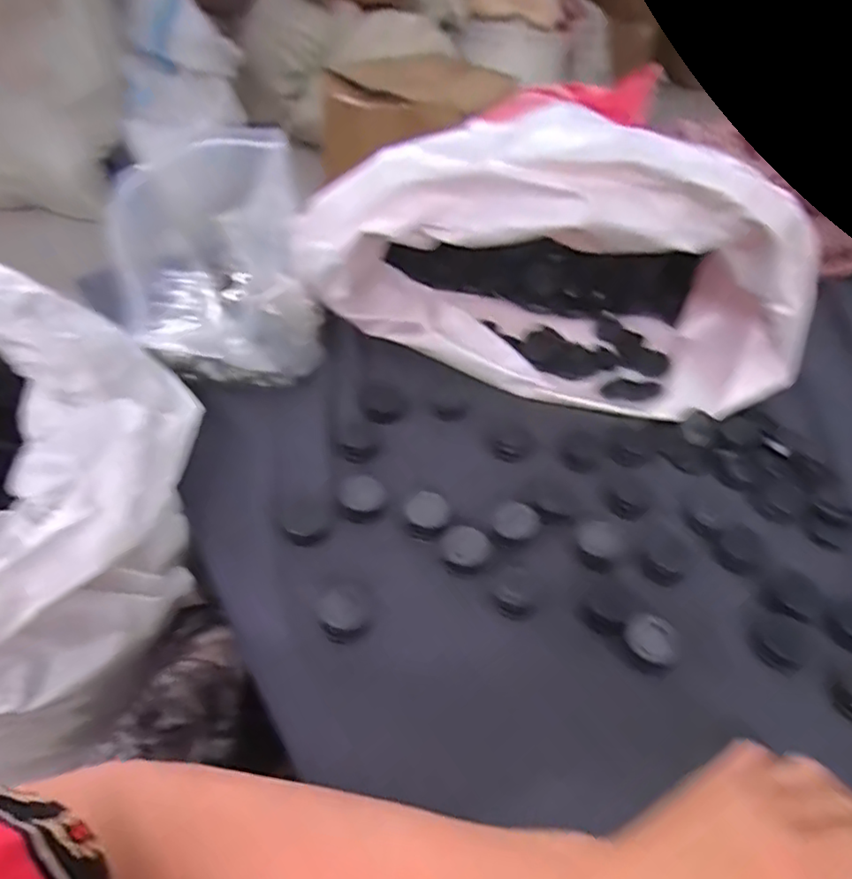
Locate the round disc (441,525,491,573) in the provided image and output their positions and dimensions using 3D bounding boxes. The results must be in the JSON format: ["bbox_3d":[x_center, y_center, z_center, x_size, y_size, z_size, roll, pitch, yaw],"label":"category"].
[{"bbox_3d":[0.029,0.079,0.457,0.034,0.004,0.038,16,45,8],"label":"round disc"}]

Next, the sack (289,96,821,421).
[{"bbox_3d":[0.123,-0.184,0.593,0.435,0.207,0.201,10,45,3],"label":"sack"}]

